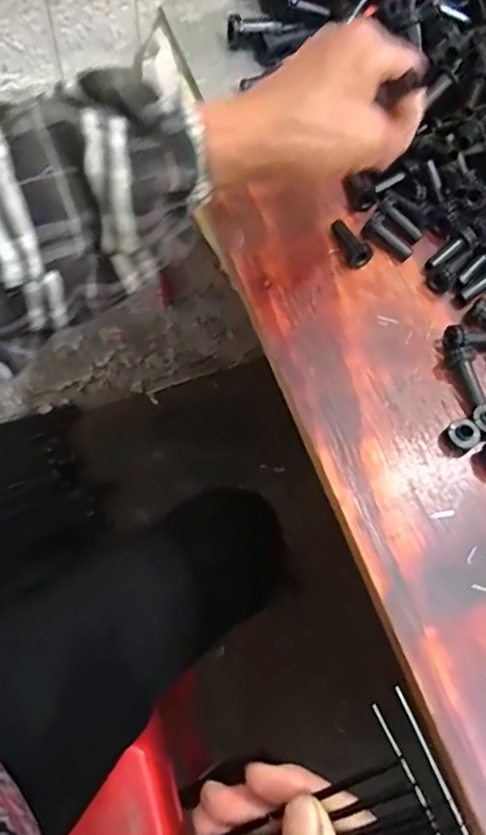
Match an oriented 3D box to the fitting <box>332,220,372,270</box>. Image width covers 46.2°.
[{"bbox_3d":[0.075,-0.123,0.392,0.018,0.018,0.036,-14,64,-12],"label":"fitting"}]

